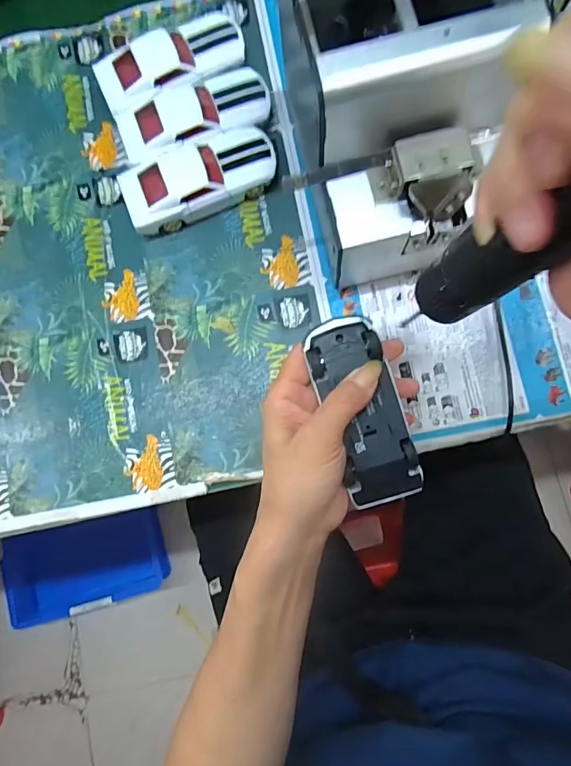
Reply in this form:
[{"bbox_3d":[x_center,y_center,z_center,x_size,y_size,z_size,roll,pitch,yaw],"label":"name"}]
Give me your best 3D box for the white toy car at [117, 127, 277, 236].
[{"bbox_3d":[-0.071,-0.171,0.359,0.126,0.034,0.052,-23,80,1],"label":"white toy car"}]

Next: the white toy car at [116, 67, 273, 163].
[{"bbox_3d":[-0.076,-0.226,0.367,0.126,0.033,0.058,-24,80,1],"label":"white toy car"}]

